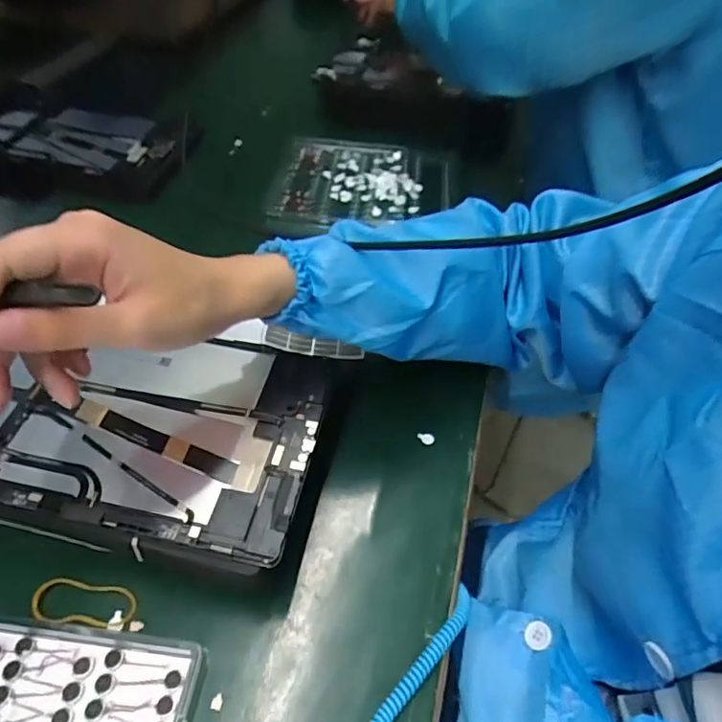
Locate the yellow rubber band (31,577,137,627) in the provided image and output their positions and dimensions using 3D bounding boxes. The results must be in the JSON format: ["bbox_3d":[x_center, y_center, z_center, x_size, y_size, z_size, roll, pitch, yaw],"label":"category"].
[{"bbox_3d":[-0.162,0.142,0.316,0.058,0.004,0.025,10,44,0],"label":"yellow rubber band"}]

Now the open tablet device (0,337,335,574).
[{"bbox_3d":[-0.146,0.037,0.343,0.235,0.010,0.145,9,50,6],"label":"open tablet device"}]

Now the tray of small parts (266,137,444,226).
[{"bbox_3d":[0.003,-0.204,0.635,0.201,0.029,0.160,3,48,1],"label":"tray of small parts"}]

